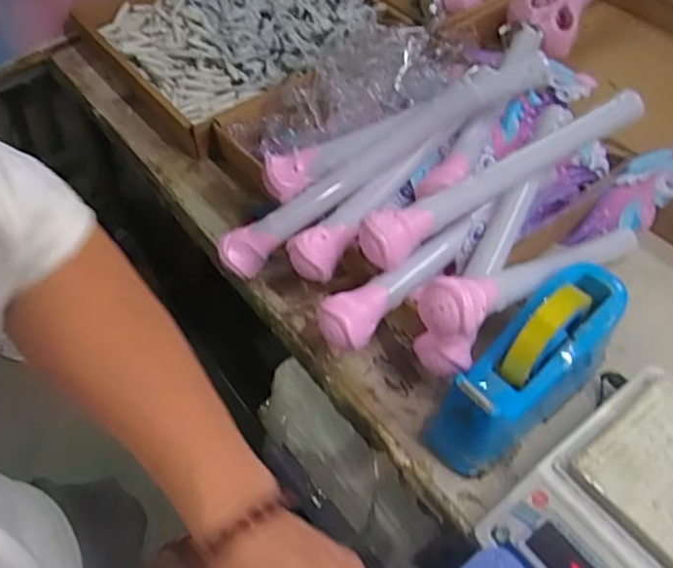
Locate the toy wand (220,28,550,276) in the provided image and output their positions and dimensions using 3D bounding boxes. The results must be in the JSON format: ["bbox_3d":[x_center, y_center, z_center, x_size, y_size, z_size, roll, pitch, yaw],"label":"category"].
[{"bbox_3d":[0.046,-0.129,0.616,0.388,0.043,0.047,-33,58,5],"label":"toy wand"}]

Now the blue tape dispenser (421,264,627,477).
[{"bbox_3d":[0.172,0.072,0.524,0.208,0.122,0.076,-38,63,-23],"label":"blue tape dispenser"}]

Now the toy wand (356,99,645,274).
[{"bbox_3d":[0.159,-0.110,0.580,0.312,0.055,0.053,-27,59,-17],"label":"toy wand"}]

